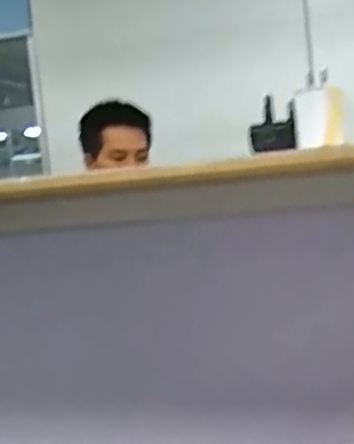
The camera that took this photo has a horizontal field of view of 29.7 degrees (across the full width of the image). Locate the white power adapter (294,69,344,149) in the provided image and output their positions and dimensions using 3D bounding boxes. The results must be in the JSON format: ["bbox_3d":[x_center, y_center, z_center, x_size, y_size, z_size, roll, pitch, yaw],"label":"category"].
[{"bbox_3d":[0.111,-0.088,0.527,0.037,0.055,0.030,-5,5,15],"label":"white power adapter"}]

